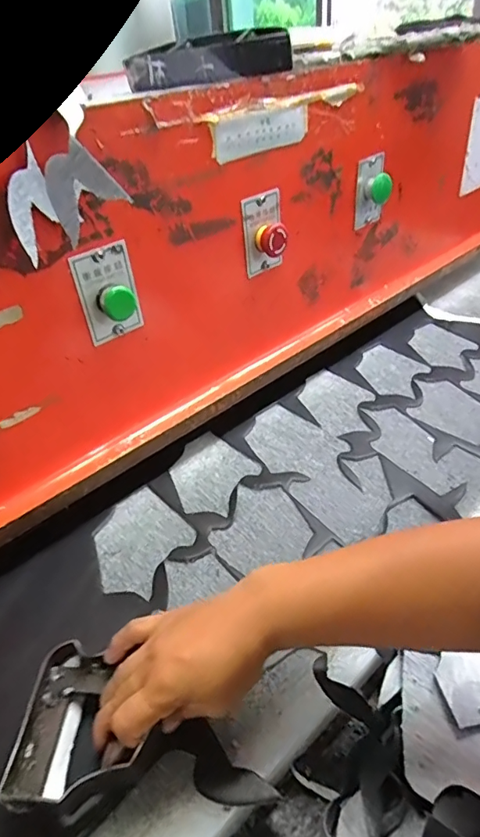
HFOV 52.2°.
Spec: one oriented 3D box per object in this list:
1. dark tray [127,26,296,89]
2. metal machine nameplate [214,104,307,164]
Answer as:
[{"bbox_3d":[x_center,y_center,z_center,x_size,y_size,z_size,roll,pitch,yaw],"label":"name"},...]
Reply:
[{"bbox_3d":[-0.032,-0.375,0.511,0.177,0.040,0.047,8,39,12],"label":"dark tray"},{"bbox_3d":[0.025,-0.306,0.522,0.125,0.037,0.004,-28,44,-25],"label":"metal machine nameplate"}]

